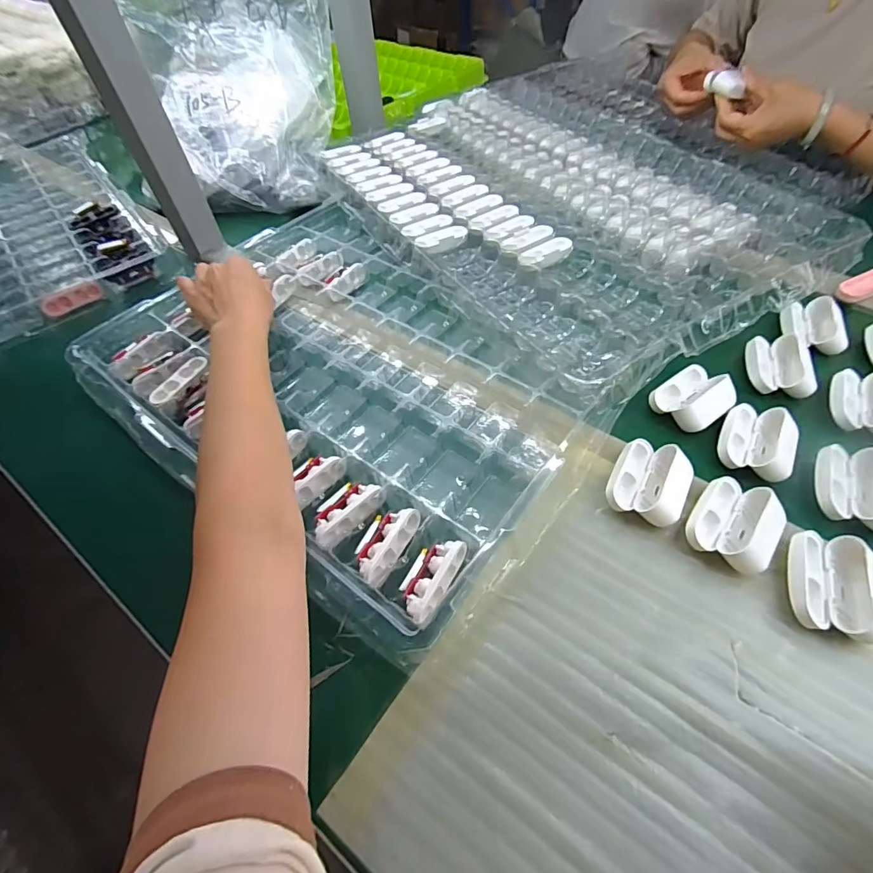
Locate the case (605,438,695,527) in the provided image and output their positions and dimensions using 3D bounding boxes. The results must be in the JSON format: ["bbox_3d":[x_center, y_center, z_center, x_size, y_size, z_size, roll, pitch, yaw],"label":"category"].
[{"bbox_3d":[0.164,0.035,0.351,0.055,0.024,0.064,30,61,21],"label":"case"}]

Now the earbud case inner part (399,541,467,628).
[{"bbox_3d":[-0.005,0.098,0.317,0.030,0.017,0.061,23,59,18],"label":"earbud case inner part"}]

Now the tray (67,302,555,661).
[{"bbox_3d":[-0.115,-0.050,0.426,0.453,0.042,0.264,32,62,22],"label":"tray"}]

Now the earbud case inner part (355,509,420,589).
[{"bbox_3d":[-0.039,0.077,0.333,0.030,0.017,0.060,22,59,17],"label":"earbud case inner part"}]

